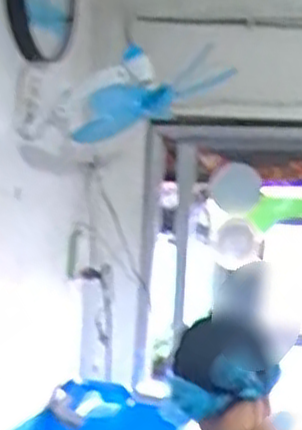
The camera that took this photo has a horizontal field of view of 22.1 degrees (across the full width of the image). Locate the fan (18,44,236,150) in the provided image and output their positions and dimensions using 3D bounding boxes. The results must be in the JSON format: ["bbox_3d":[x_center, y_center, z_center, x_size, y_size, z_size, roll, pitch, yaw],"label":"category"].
[{"bbox_3d":[-0.054,-0.231,1.484,0.407,0.154,0.217,-14,-4,8],"label":"fan"}]

